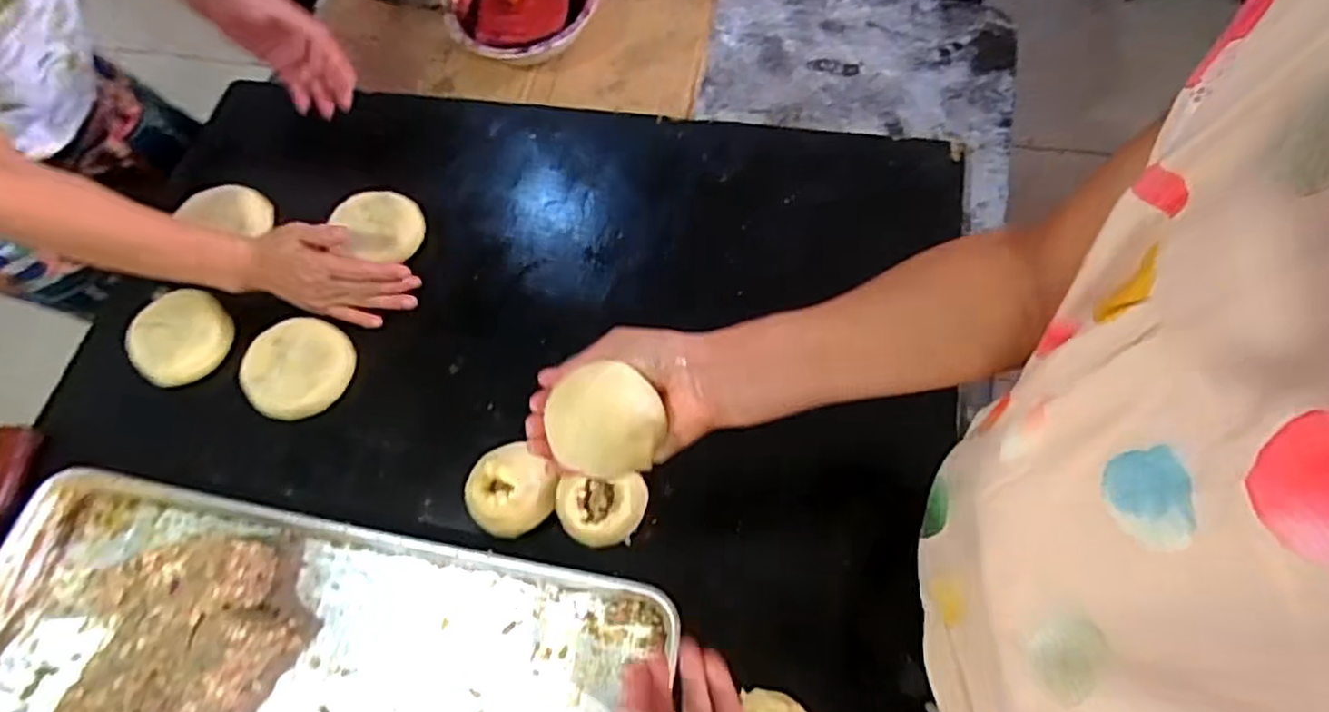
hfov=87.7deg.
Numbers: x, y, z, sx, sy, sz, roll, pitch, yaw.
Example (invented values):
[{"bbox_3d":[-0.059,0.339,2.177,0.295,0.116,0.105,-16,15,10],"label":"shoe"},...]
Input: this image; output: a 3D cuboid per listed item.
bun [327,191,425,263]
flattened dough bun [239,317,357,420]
[{"bbox_3d":[-0.305,-0.143,0.747,0.092,0.027,0.080,15,70,12],"label":"bun"},{"bbox_3d":[-0.366,0.011,0.689,0.095,0.024,0.104,-2,67,5],"label":"flattened dough bun"}]

